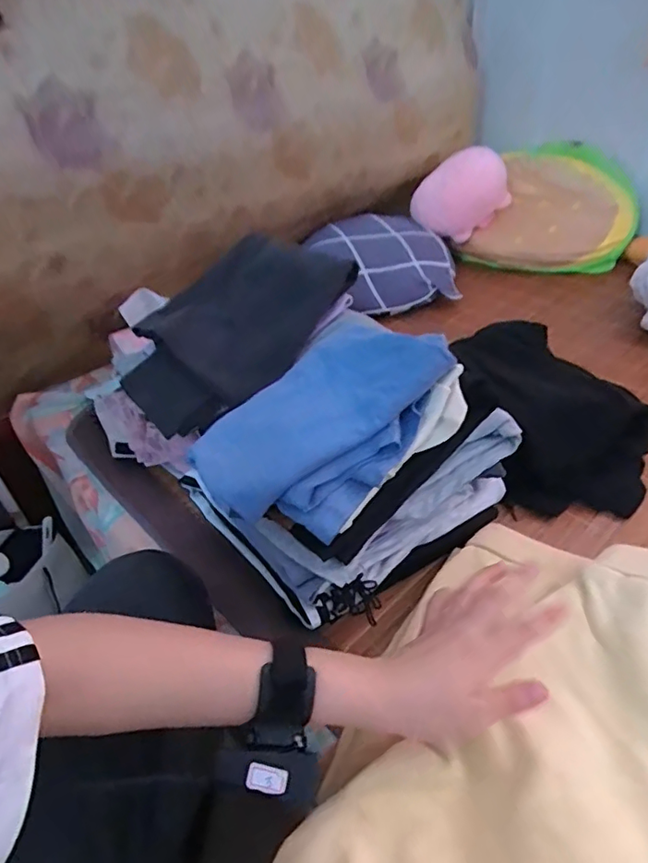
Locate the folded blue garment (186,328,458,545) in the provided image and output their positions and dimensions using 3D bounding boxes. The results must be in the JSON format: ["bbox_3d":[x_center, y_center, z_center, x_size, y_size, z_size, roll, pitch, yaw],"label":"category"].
[{"bbox_3d":[-0.004,-0.011,0.480,0.152,0.062,0.225,30,66,36],"label":"folded blue garment"}]

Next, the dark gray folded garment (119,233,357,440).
[{"bbox_3d":[-0.113,-0.138,0.648,0.176,0.053,0.304,39,65,17],"label":"dark gray folded garment"}]

